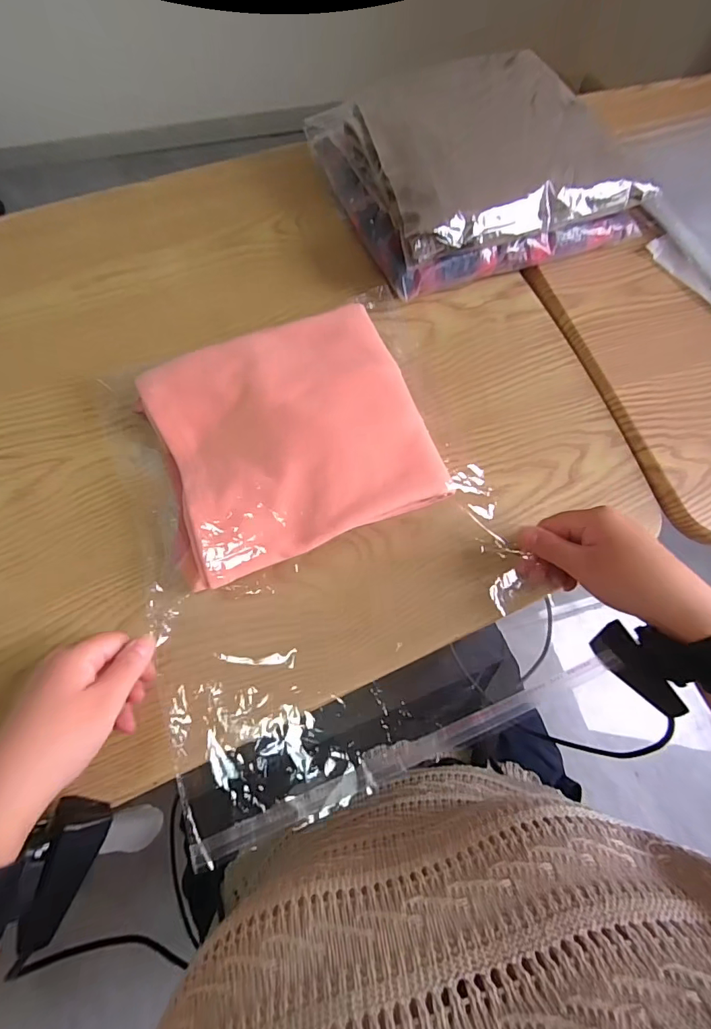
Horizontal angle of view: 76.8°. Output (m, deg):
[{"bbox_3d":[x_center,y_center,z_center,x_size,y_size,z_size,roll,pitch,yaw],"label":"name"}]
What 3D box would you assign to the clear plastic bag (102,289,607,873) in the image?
[{"bbox_3d":[-0.017,0.015,0.363,0.310,0.051,0.374,-18,82,-8],"label":"clear plastic bag"}]

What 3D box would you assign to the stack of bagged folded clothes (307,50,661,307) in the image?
[{"bbox_3d":[0.124,-0.363,0.472,0.274,0.092,0.235,-21,70,-9],"label":"stack of bagged folded clothes"}]

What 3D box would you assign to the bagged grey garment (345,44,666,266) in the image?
[{"bbox_3d":[0.128,-0.373,0.453,0.246,0.049,0.225,-19,70,-8],"label":"bagged grey garment"}]

